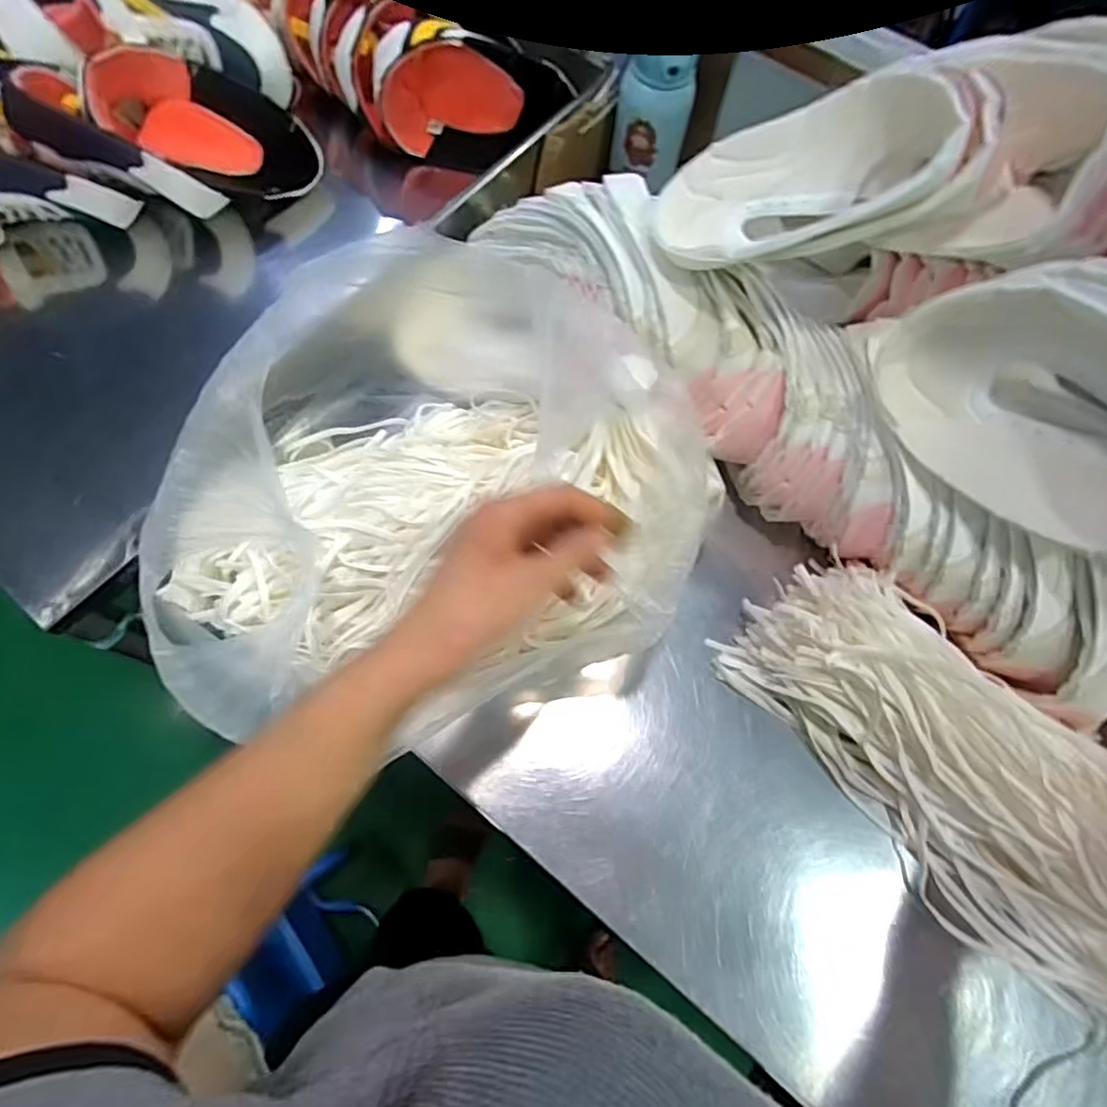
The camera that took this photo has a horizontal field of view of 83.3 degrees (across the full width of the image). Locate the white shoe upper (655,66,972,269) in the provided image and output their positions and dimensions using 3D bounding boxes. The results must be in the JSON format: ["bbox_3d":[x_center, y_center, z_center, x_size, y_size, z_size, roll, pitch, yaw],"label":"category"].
[{"bbox_3d":[0.191,-0.295,0.482,0.219,0.085,0.127,-12,69,-7],"label":"white shoe upper"}]

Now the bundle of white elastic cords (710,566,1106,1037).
[{"bbox_3d":[0.356,0.189,0.480,0.171,0.085,0.462,-40,77,-16],"label":"bundle of white elastic cords"}]

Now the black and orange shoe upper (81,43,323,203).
[{"bbox_3d":[-0.387,-0.473,0.703,0.236,0.075,0.113,18,67,-14],"label":"black and orange shoe upper"}]

